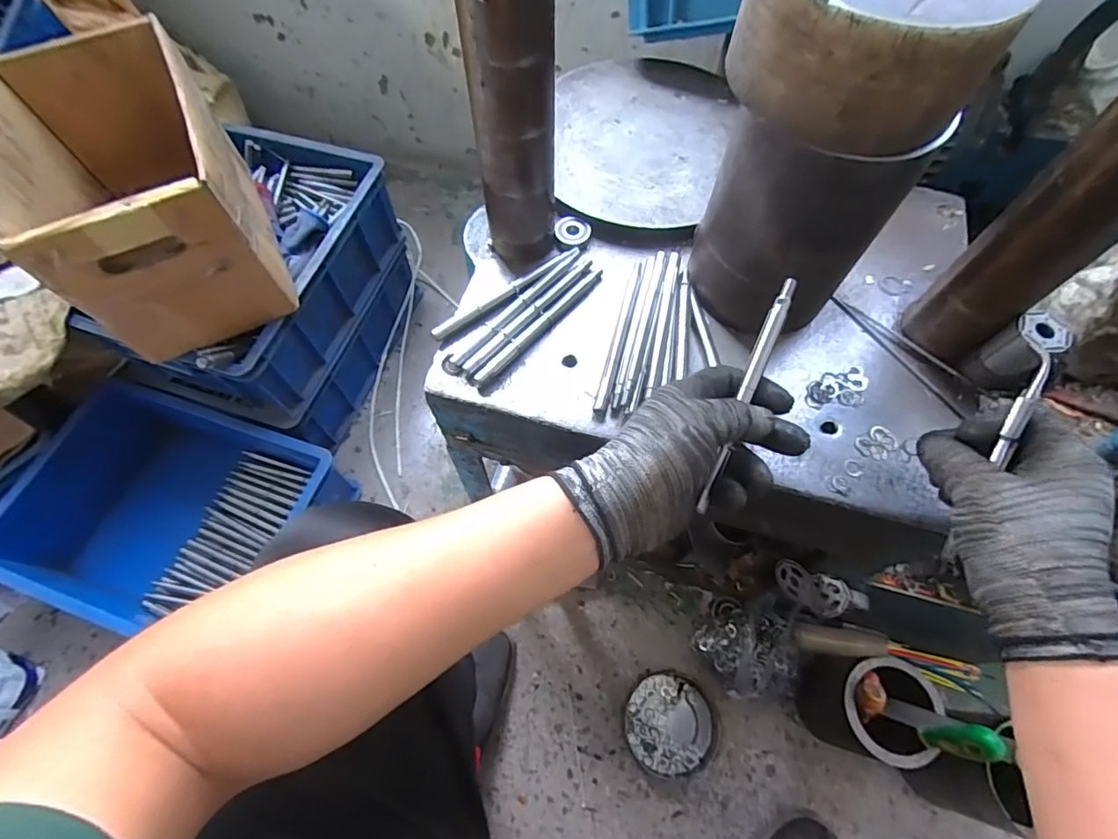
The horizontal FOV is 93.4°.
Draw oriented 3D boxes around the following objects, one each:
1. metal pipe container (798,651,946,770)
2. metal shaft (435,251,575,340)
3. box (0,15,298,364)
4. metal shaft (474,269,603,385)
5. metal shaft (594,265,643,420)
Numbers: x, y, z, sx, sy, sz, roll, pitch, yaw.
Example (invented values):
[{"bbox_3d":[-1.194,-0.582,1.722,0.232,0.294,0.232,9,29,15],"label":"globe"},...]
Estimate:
[{"bbox_3d":[0.386,0.366,0.675,0.103,0.159,0.110,0,64,-1],"label":"metal pipe container"},{"bbox_3d":[-0.048,-0.118,0.484,0.159,0.008,0.012,-35,70,-16],"label":"metal shaft"},{"bbox_3d":[-0.485,-0.275,0.630,0.190,0.198,0.323,-25,67,-12],"label":"box"},{"bbox_3d":[-0.014,-0.087,0.475,0.011,0.009,0.161,39,70,16],"label":"metal shaft"},{"bbox_3d":[0.055,-0.078,0.472,0.011,0.006,0.164,14,65,6],"label":"metal shaft"}]

